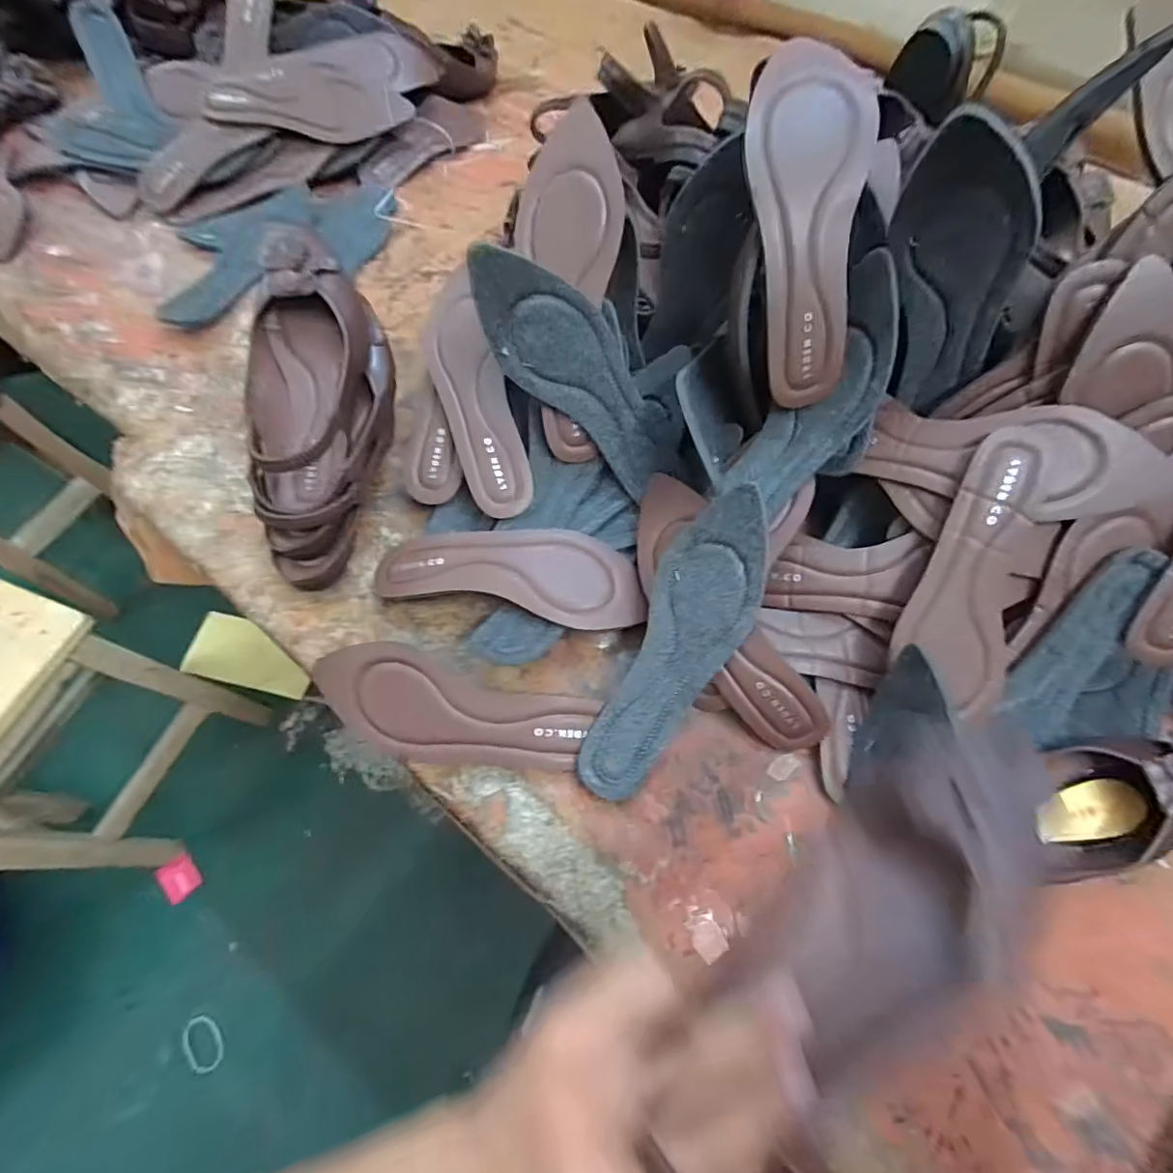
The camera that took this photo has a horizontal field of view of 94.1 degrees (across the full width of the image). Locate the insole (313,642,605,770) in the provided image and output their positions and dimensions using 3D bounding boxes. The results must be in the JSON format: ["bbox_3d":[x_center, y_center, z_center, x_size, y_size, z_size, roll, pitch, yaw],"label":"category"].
[{"bbox_3d":[-0.108,0.097,0.417,0.218,0.033,0.073,15,65,5],"label":"insole"}]

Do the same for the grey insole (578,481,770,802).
[{"bbox_3d":[0.069,0.044,0.407,0.074,0.026,0.239,27,90,11],"label":"grey insole"}]

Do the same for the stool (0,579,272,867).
[{"bbox_3d":[-0.806,0.219,0.829,0.261,0.440,0.318,20,66,8],"label":"stool"}]

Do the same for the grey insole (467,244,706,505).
[{"bbox_3d":[0.004,-0.161,0.435,0.077,0.235,0.022,-47,28,7],"label":"grey insole"}]

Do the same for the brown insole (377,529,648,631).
[{"bbox_3d":[-0.058,-0.012,0.460,0.214,0.023,0.073,9,65,3],"label":"brown insole"}]

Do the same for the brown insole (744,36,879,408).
[{"bbox_3d":[0.149,-0.237,0.373,0.076,0.029,0.212,-10,110,-6],"label":"brown insole"}]

